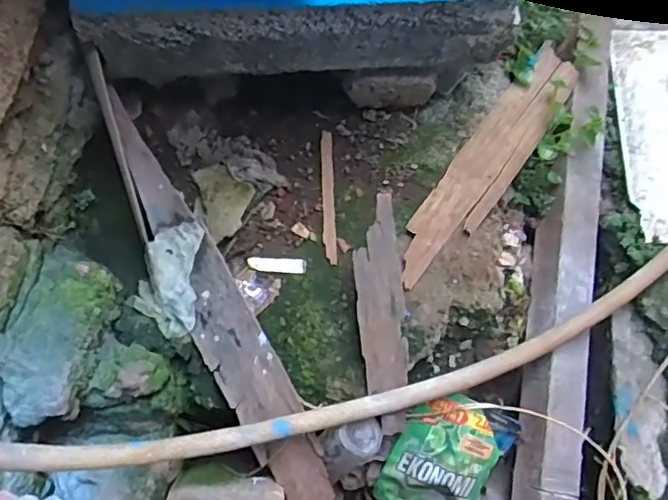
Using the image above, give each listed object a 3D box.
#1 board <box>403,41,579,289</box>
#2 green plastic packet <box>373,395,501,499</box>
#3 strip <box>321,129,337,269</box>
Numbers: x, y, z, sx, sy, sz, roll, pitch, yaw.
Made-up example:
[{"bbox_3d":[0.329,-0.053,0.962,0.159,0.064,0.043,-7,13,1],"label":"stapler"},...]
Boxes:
[{"bbox_3d":[0.170,-0.099,0.635,0.063,0.020,0.328,33,70,12],"label":"board"},{"bbox_3d":[0.108,0.221,0.602,0.095,0.022,0.151,24,109,8],"label":"green plastic packet"},{"bbox_3d":[-0.006,-0.059,0.638,0.013,0.009,0.155,-1,67,-2],"label":"strip"}]

